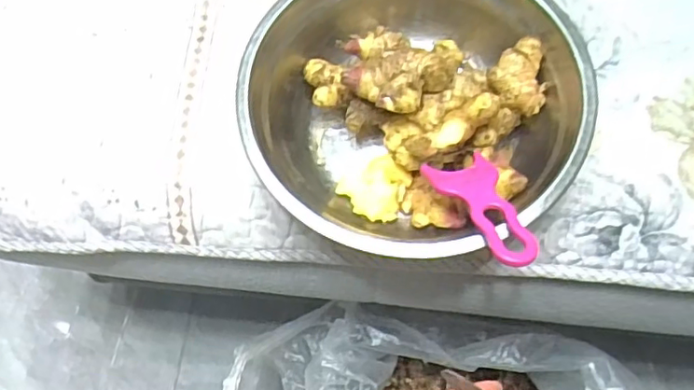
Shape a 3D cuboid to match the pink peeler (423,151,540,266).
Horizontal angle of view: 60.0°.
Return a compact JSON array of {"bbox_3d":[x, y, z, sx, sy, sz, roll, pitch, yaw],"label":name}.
[{"bbox_3d":[0.082,0.006,0.351,0.041,0.010,0.087,-22,49,-9],"label":"pink peeler"}]

